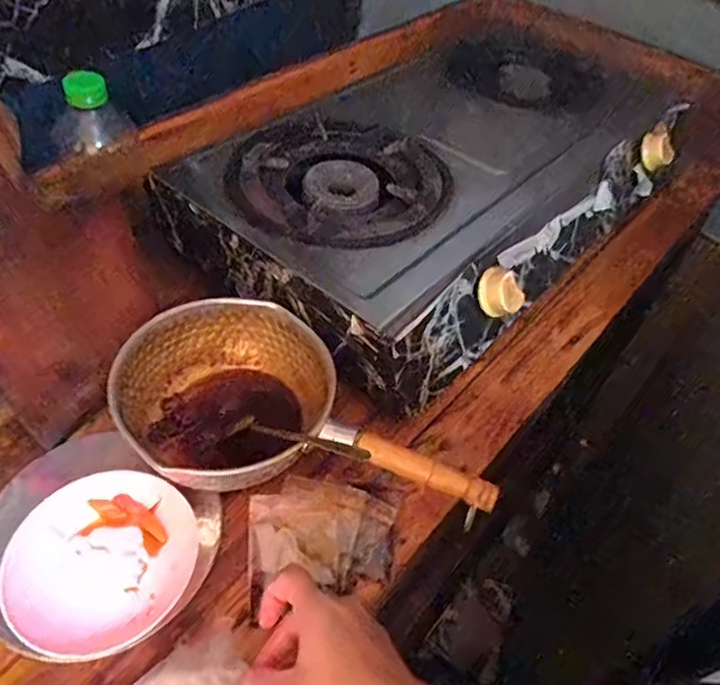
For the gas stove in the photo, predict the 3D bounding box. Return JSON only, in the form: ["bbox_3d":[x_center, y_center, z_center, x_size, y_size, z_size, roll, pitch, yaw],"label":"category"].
[{"bbox_3d":[0.131,-0.222,0.754,0.350,0.128,0.689,37,55,24],"label":"gas stove"}]

